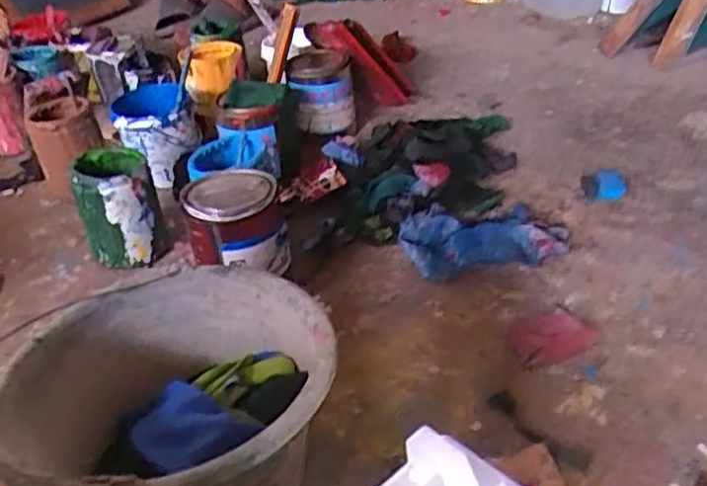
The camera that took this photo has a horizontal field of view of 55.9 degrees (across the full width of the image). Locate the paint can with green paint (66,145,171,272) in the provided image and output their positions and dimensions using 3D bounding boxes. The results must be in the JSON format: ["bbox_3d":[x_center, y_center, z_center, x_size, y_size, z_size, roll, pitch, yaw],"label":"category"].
[{"bbox_3d":[-0.307,-0.046,0.878,0.099,0.132,0.103,-16,36,-13],"label":"paint can with green paint"}]

